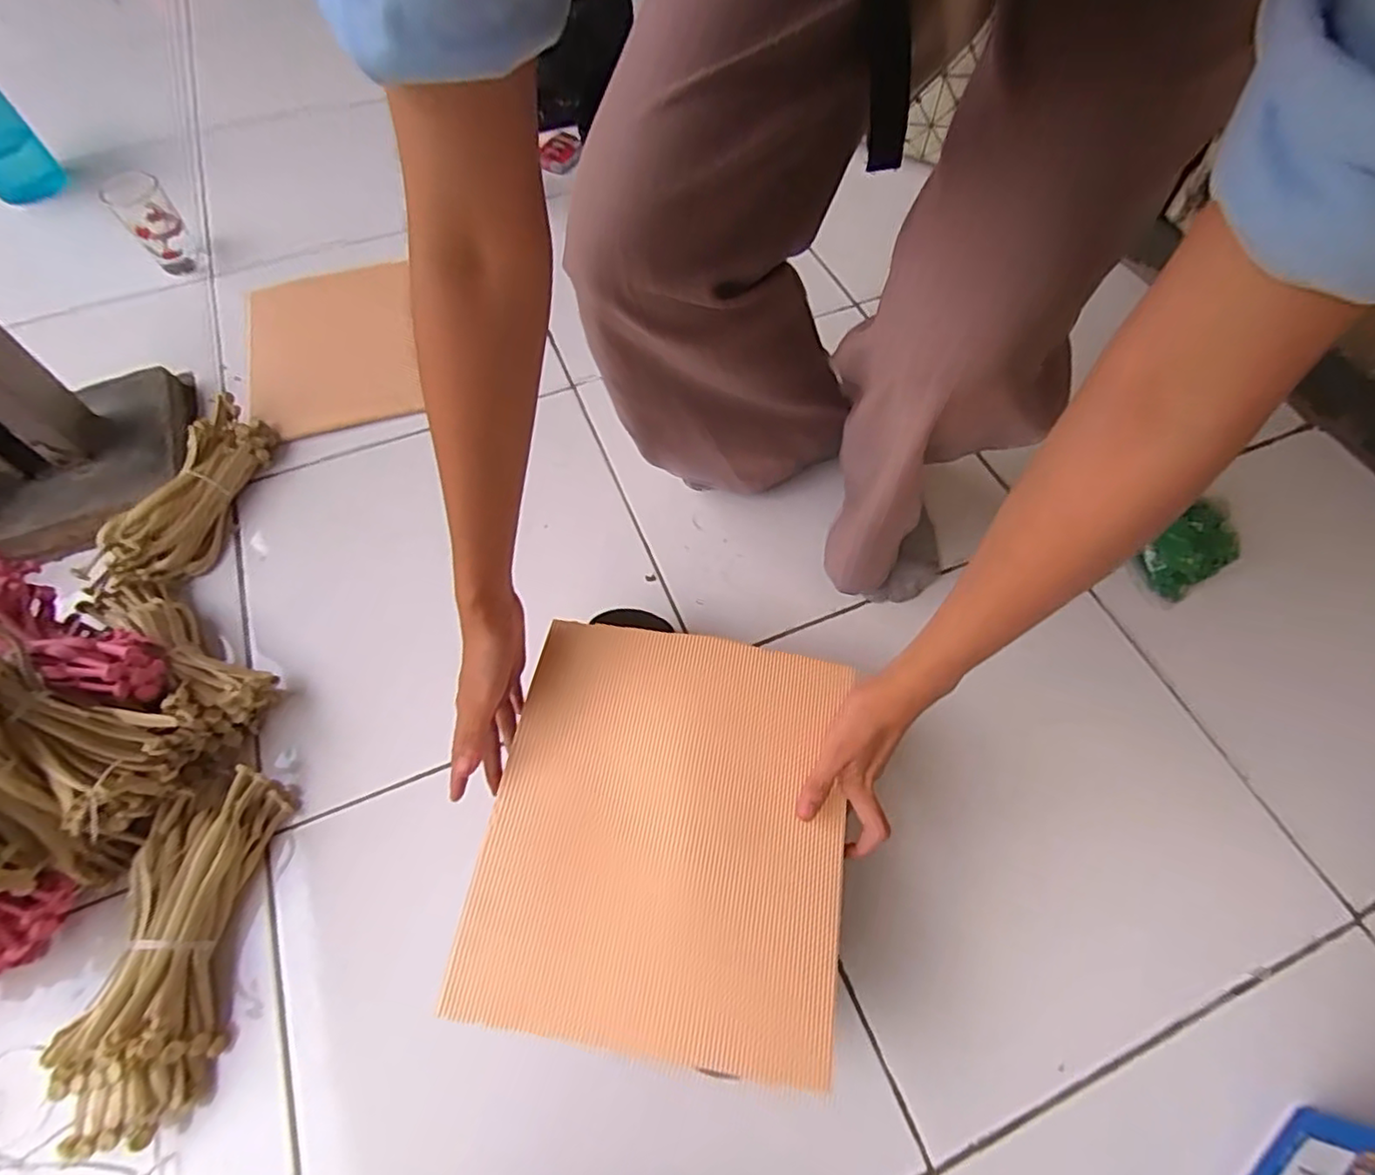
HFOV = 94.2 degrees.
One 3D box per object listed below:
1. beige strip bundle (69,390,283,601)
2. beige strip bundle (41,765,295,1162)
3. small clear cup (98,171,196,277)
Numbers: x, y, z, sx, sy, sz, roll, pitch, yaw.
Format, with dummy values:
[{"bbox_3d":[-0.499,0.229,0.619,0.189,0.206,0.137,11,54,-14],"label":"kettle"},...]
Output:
[{"bbox_3d":[-0.519,-0.095,0.677,0.067,0.064,0.240,10,62,6],"label":"beige strip bundle"},{"bbox_3d":[-0.387,0.264,0.479,0.098,0.053,0.242,4,61,2],"label":"beige strip bundle"},{"bbox_3d":[-0.712,-0.480,0.862,0.068,0.110,0.071,-37,67,-18],"label":"small clear cup"}]

